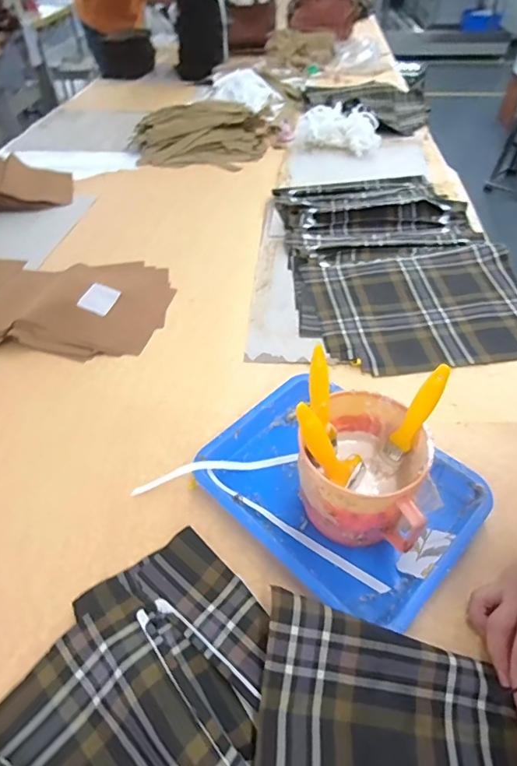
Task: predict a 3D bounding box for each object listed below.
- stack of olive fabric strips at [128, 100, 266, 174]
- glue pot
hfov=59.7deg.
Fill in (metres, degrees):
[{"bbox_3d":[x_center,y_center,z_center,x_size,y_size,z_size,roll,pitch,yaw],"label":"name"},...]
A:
[{"bbox_3d":[-0.153,-0.665,1.209,0.368,0.099,0.215,-9,47,-7],"label":"stack of olive fabric strips"},{"bbox_3d":[0.111,0.098,0.466,0.111,0.119,0.122,14,49,14],"label":"glue pot"}]

